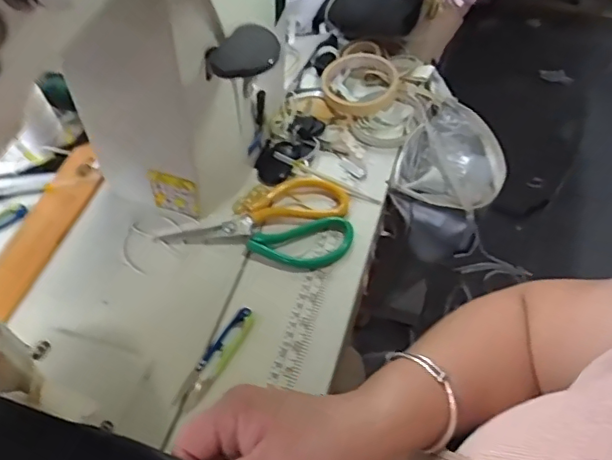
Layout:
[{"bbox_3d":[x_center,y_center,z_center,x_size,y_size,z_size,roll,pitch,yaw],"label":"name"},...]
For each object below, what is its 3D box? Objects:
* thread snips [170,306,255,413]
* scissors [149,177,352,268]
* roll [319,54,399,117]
[{"bbox_3d":[-0.079,0.112,0.487,0.025,0.011,0.099,23,59,21],"label":"thread snips"},{"bbox_3d":[-0.042,-0.018,0.570,0.179,0.013,0.101,8,55,11],"label":"scissors"},{"bbox_3d":[0.062,-0.172,0.658,0.088,0.028,0.088,-3,54,4],"label":"roll"}]

